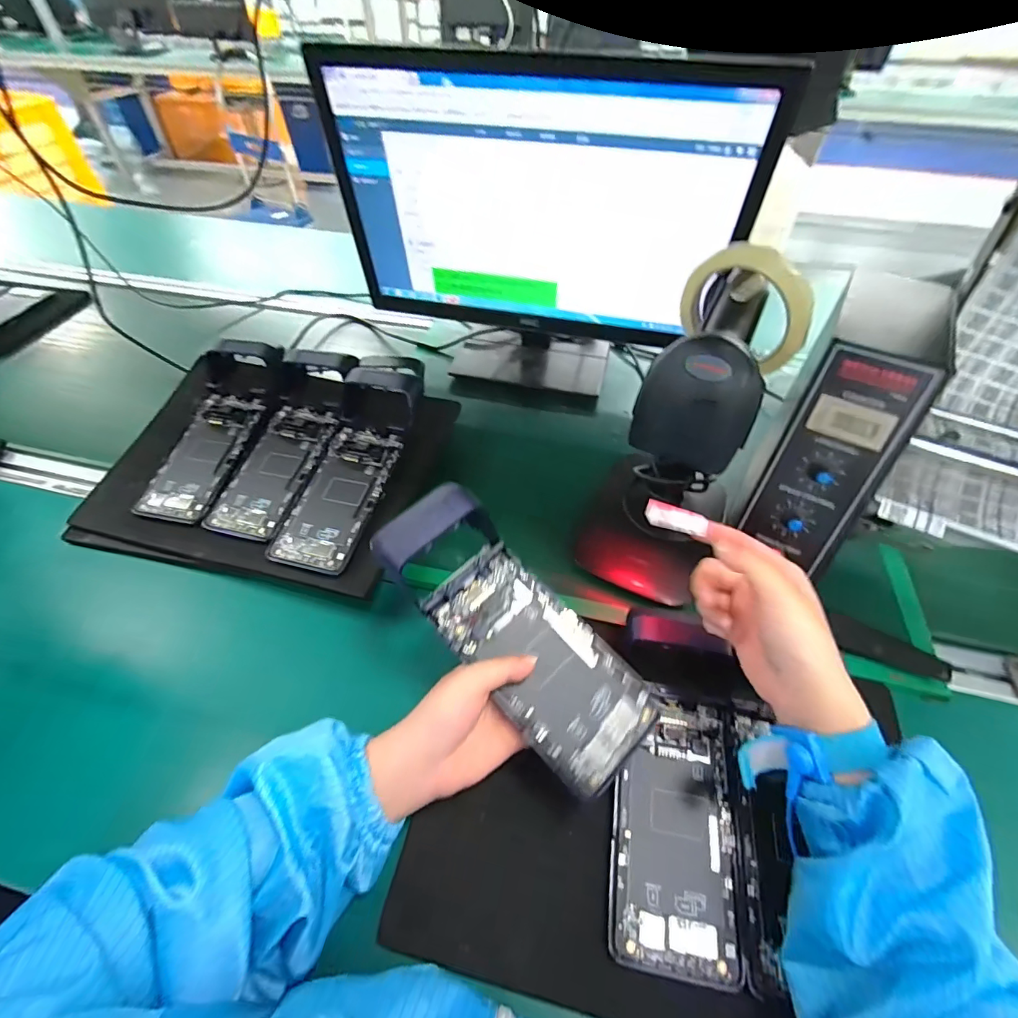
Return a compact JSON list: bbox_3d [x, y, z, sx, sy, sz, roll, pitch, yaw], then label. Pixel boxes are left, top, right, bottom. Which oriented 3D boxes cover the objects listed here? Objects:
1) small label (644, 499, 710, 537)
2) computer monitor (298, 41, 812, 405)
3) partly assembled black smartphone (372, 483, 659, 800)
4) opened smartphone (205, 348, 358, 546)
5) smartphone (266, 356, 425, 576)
[{"bbox_3d":[0.119,0.006,0.345,0.041,0.006,0.022,13,50,12],"label":"small label"},{"bbox_3d":[0.036,-0.306,0.579,0.437,0.355,0.141,11,50,10],"label":"computer monitor"},{"bbox_3d":[0.004,0.082,0.336,0.082,0.035,0.217,-38,80,-28],"label":"partly assembled black smartphone"},{"bbox_3d":[-0.230,-0.072,0.495,0.085,0.032,0.217,9,66,9],"label":"opened smartphone"},{"bbox_3d":[-0.153,-0.051,0.474,0.079,0.034,0.234,12,68,11],"label":"smartphone"}]

